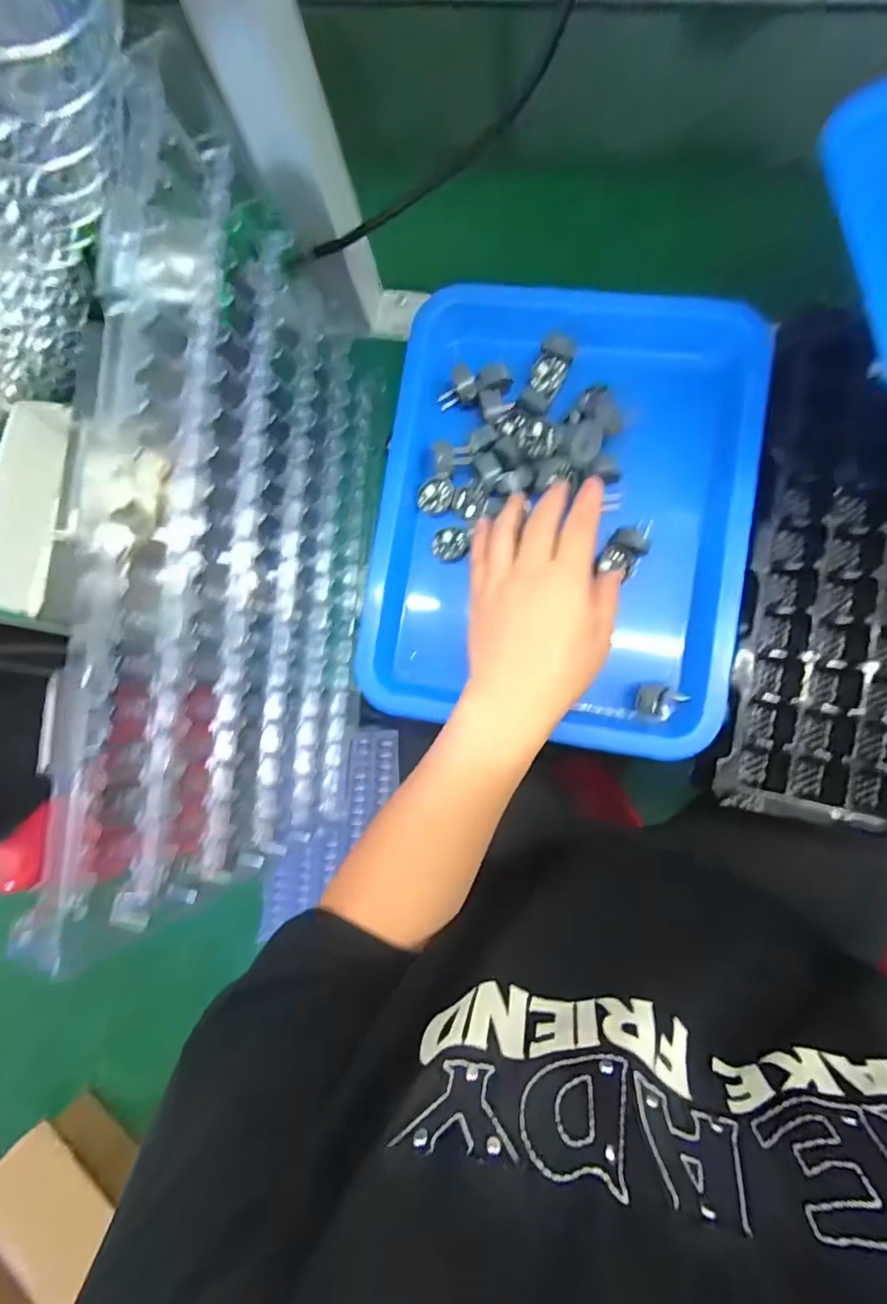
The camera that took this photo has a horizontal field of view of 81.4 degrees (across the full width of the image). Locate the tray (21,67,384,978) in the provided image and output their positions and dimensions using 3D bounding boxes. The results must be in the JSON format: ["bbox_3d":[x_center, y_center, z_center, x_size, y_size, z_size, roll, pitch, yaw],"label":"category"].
[{"bbox_3d":[-0.107,-0.059,0.311,0.022,0.232,0.372,3,88,17],"label":"tray"}]

